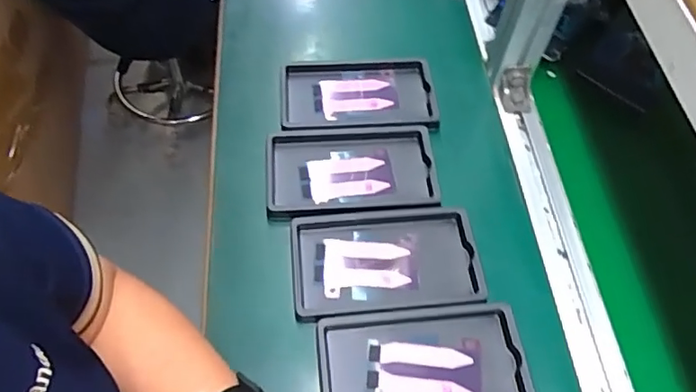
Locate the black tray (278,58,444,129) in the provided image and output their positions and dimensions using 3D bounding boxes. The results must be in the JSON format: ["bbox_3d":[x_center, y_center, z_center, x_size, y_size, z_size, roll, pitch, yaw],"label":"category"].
[{"bbox_3d":[0.010,-0.104,0.585,0.157,0.019,0.094,-1,57,-5],"label":"black tray"}]

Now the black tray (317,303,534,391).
[{"bbox_3d":[0.058,0.136,0.437,0.158,0.021,0.091,-3,57,-6],"label":"black tray"}]

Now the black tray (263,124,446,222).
[{"bbox_3d":[0.002,-0.024,0.532,0.156,0.015,0.097,-3,57,-6],"label":"black tray"}]

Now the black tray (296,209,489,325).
[{"bbox_3d":[0.033,0.057,0.483,0.157,0.015,0.094,-4,57,-7],"label":"black tray"}]

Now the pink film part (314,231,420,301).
[{"bbox_3d":[0.016,0.061,0.489,0.087,0.006,0.060,1,57,-4],"label":"pink film part"}]

